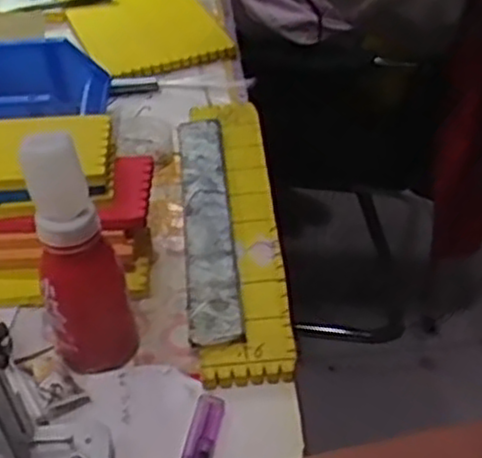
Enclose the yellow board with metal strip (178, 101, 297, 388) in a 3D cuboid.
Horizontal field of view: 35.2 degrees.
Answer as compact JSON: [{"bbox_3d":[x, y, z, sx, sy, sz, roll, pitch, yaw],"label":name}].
[{"bbox_3d":[-0.009,-0.005,0.647,0.074,0.029,0.323,-5,42,-3],"label":"yellow board with metal strip"}]

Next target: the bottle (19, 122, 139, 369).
[{"bbox_3d":[-0.106,0.020,0.505,0.049,0.176,0.048,5,43,8],"label":"bottle"}]

